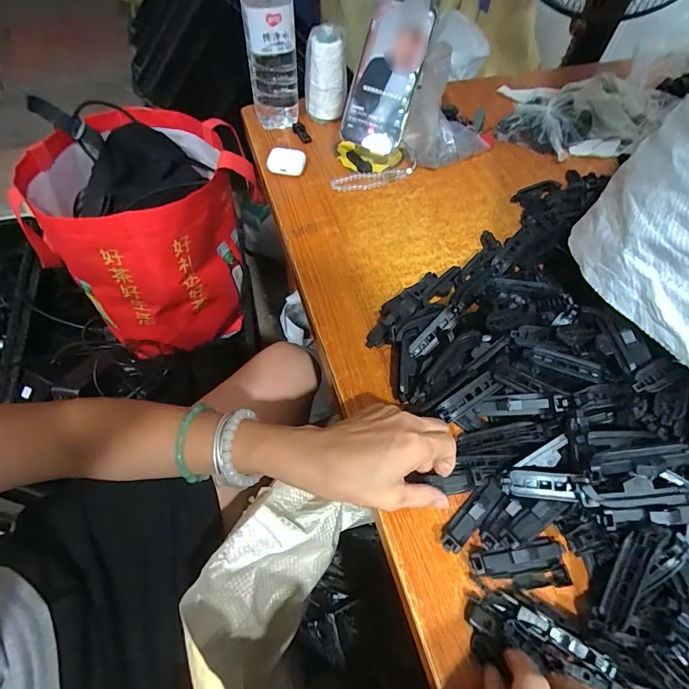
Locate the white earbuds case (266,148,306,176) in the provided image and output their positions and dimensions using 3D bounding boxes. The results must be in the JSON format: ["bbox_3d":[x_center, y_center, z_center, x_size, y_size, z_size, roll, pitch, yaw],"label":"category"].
[{"bbox_3d":[-0.077,-0.242,0.537,0.048,0.027,0.025,4,56,0],"label":"white earbuds case"}]

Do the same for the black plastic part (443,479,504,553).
[{"bbox_3d":[0.099,0.131,0.310,0.067,0.016,0.018,-36,65,-24],"label":"black plastic part"}]

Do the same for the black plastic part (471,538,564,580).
[{"bbox_3d":[0.129,0.157,0.294,0.072,0.014,0.019,-8,57,-8],"label":"black plastic part"}]

